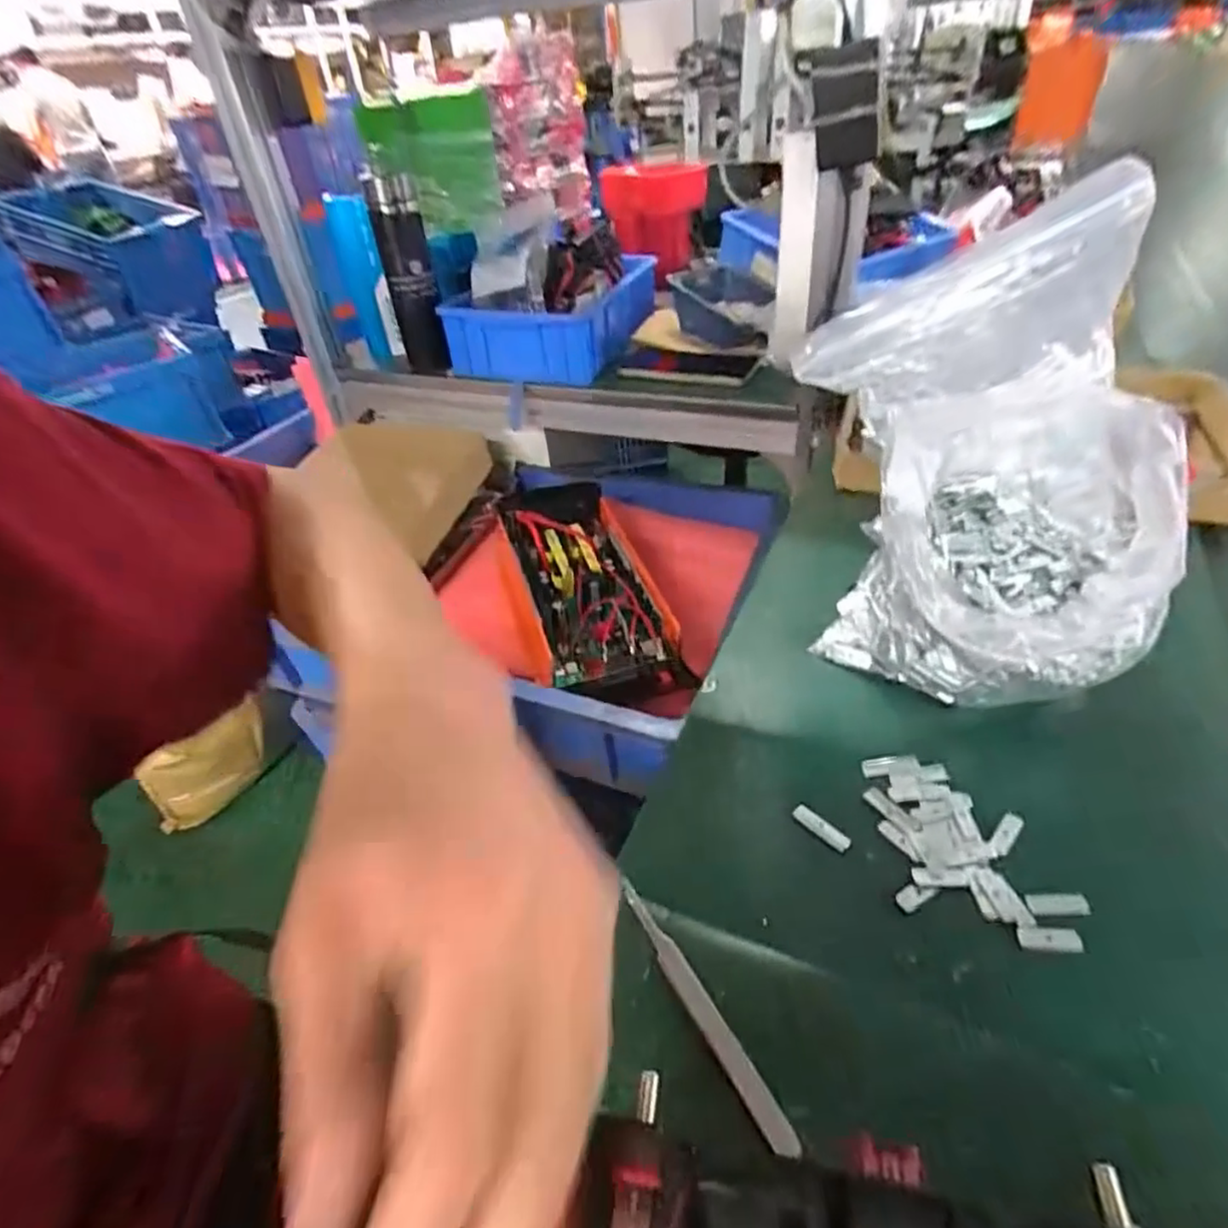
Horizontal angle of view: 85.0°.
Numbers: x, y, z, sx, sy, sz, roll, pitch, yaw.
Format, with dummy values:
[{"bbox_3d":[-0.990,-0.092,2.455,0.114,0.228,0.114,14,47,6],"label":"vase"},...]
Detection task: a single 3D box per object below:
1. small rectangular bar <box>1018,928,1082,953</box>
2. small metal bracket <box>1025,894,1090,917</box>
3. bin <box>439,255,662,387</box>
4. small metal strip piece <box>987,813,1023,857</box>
[{"bbox_3d":[0.191,0.142,0.293,0.025,0.004,0.010,1,41,9],"label":"small rectangular bar"},{"bbox_3d":[0.200,0.131,0.302,0.025,0.004,0.010,-2,41,6],"label":"small metal bracket"},{"bbox_3d":[-0.079,-0.407,0.913,0.209,0.087,0.274,12,44,20],"label":"bin"},{"bbox_3d":[0.195,0.109,0.334,0.025,0.007,0.009,-35,48,-29],"label":"small metal strip piece"}]

